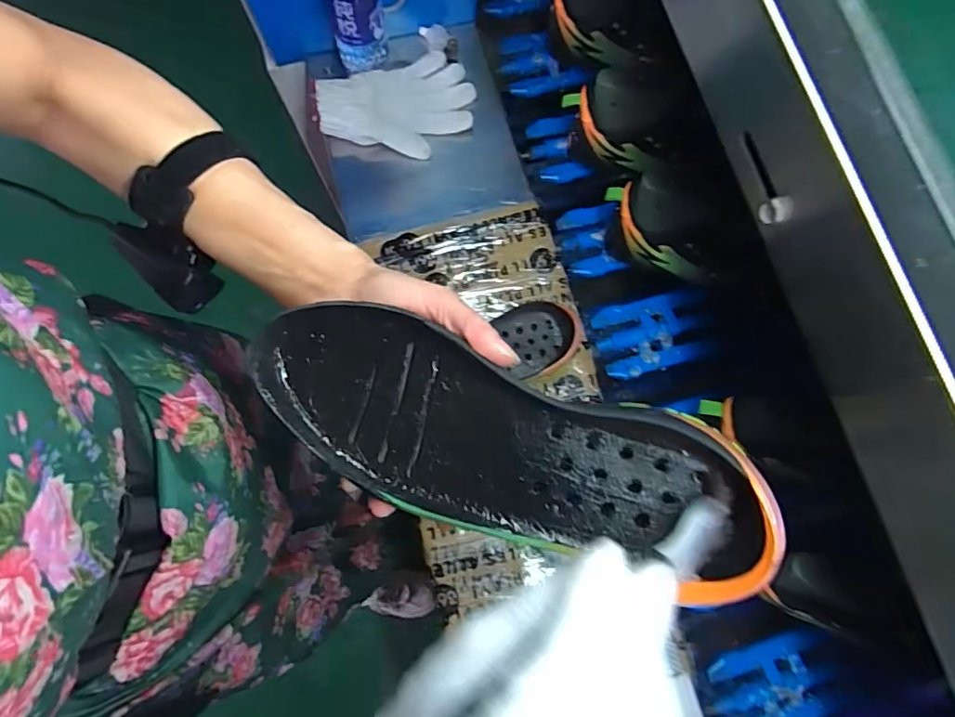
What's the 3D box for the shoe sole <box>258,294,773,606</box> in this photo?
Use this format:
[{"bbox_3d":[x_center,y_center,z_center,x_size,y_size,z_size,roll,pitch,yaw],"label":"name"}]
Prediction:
[{"bbox_3d":[0.009,0.043,0.269,0.260,0.039,0.092,18,98,12],"label":"shoe sole"}]

